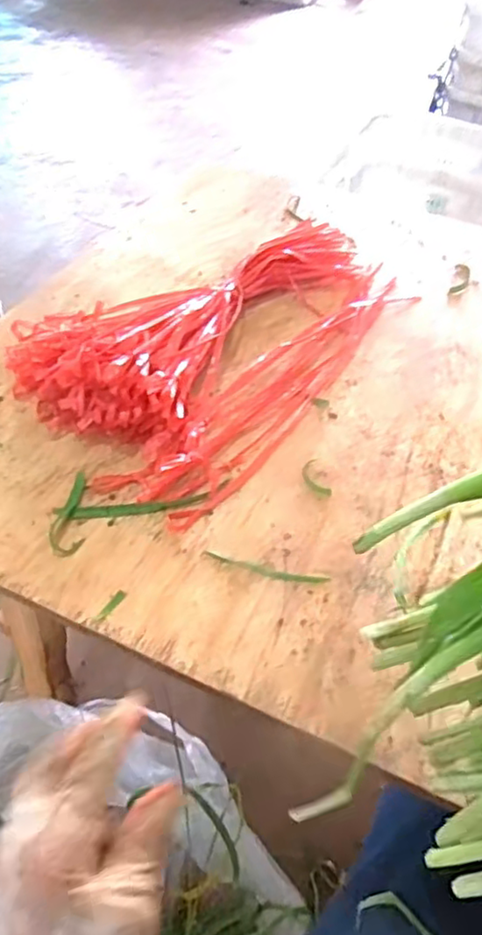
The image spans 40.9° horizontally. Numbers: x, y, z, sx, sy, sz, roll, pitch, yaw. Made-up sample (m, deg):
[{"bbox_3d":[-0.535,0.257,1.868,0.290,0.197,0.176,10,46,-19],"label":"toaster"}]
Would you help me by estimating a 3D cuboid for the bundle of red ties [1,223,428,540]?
[{"bbox_3d":[0.000,-0.122,0.537,0.184,0.052,0.354,32,52,21],"label":"bundle of red ties"}]

